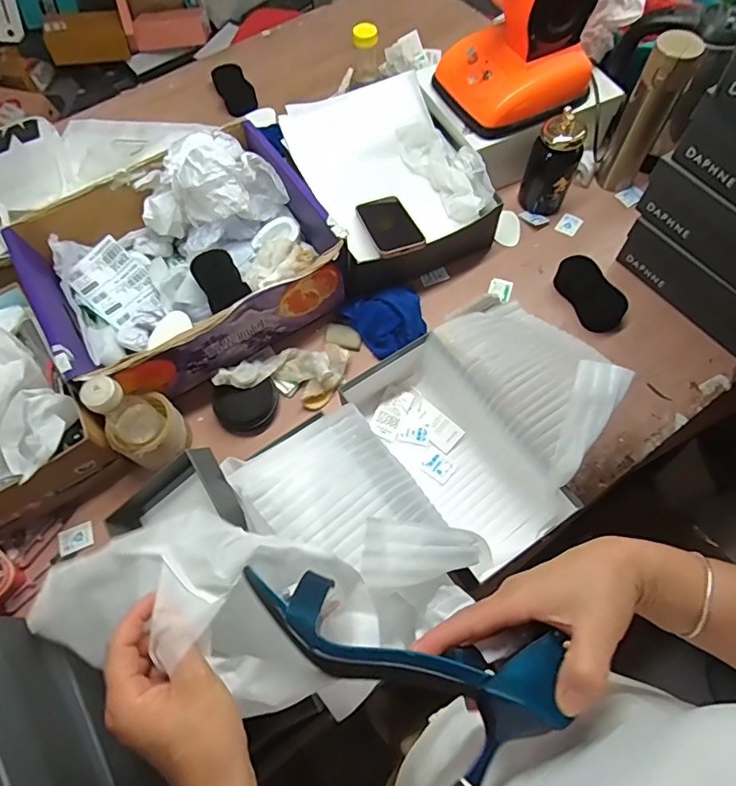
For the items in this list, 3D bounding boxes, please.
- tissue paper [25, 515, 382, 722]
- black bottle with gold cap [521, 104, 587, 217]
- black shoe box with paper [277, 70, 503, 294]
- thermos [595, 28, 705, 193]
[{"bbox_3d":[-0.139,0.162,0.394,0.283,0.102,0.119,14,67,8],"label":"tissue paper"},{"bbox_3d":[0.305,-0.370,0.830,0.070,0.158,0.060,-8,66,-2],"label":"black bottle with gold cap"},{"bbox_3d":[0.034,-0.348,0.846,0.261,0.114,0.332,-21,67,-8],"label":"black shoe box with paper"},{"bbox_3d":[0.449,-0.444,0.824,0.069,0.251,0.077,30,70,14],"label":"thermos"}]

